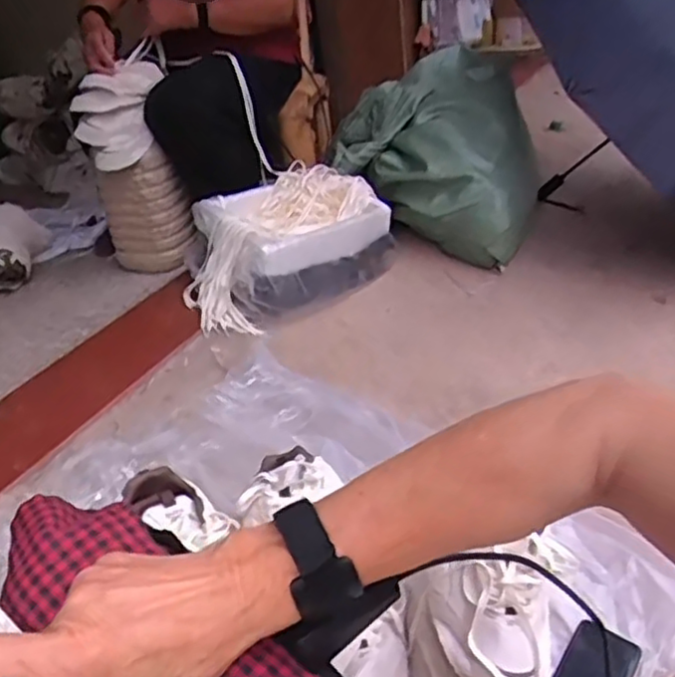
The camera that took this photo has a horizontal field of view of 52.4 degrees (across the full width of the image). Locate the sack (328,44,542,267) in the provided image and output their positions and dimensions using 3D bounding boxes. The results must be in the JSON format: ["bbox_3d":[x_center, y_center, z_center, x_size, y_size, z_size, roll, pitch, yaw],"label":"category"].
[{"bbox_3d":[0.231,-0.443,1.677,0.491,0.364,0.384,7,34,22],"label":"sack"}]

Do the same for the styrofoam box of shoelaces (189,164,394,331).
[{"bbox_3d":[-0.111,-0.197,1.467,0.438,0.202,0.247,-26,36,-28],"label":"styrofoam box of shoelaces"}]

